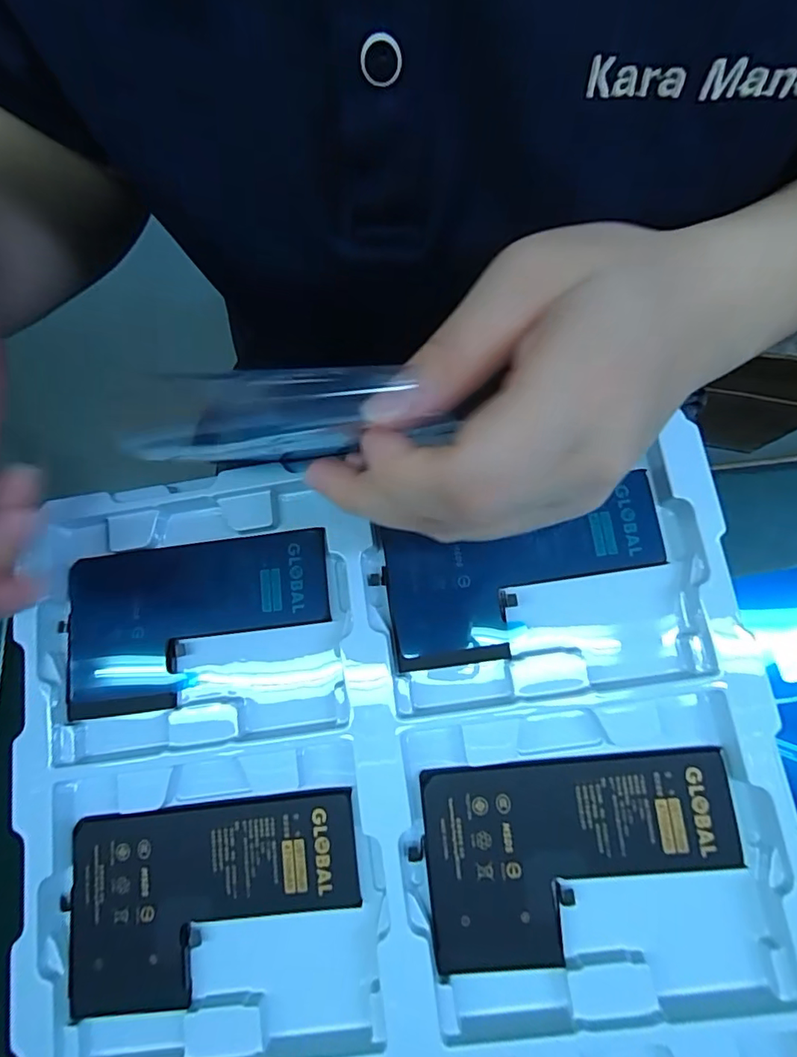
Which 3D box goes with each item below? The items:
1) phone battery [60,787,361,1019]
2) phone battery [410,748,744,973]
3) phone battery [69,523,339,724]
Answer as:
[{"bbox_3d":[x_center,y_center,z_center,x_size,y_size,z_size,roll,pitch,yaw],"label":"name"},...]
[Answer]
[{"bbox_3d":[-0.069,0.137,0.192,0.109,0.007,0.065,-8,80,3],"label":"phone battery"},{"bbox_3d":[0.063,0.115,0.181,0.109,0.006,0.065,-8,80,3],"label":"phone battery"},{"bbox_3d":[-0.083,0.038,0.213,0.109,0.005,0.065,-8,80,3],"label":"phone battery"}]

